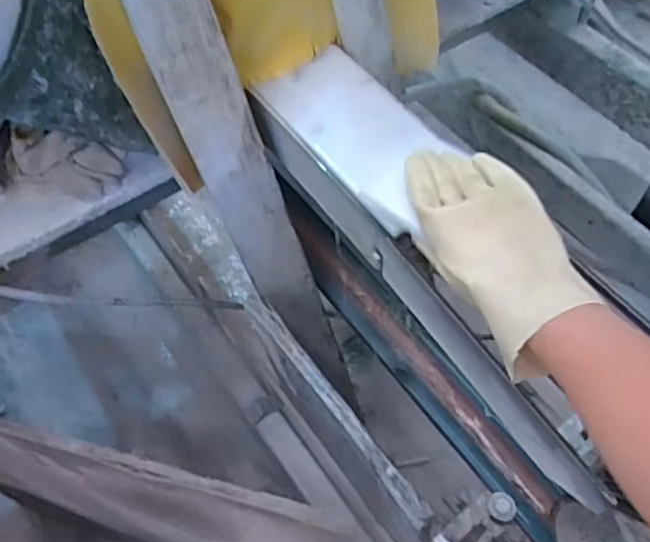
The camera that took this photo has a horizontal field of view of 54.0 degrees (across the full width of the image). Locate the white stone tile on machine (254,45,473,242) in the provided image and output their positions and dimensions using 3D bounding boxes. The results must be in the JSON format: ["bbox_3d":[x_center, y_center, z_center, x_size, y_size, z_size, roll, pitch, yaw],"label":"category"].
[{"bbox_3d":[0.037,-0.132,0.597,0.106,0.009,0.220,-30,61,-18],"label":"white stone tile on machine"}]

